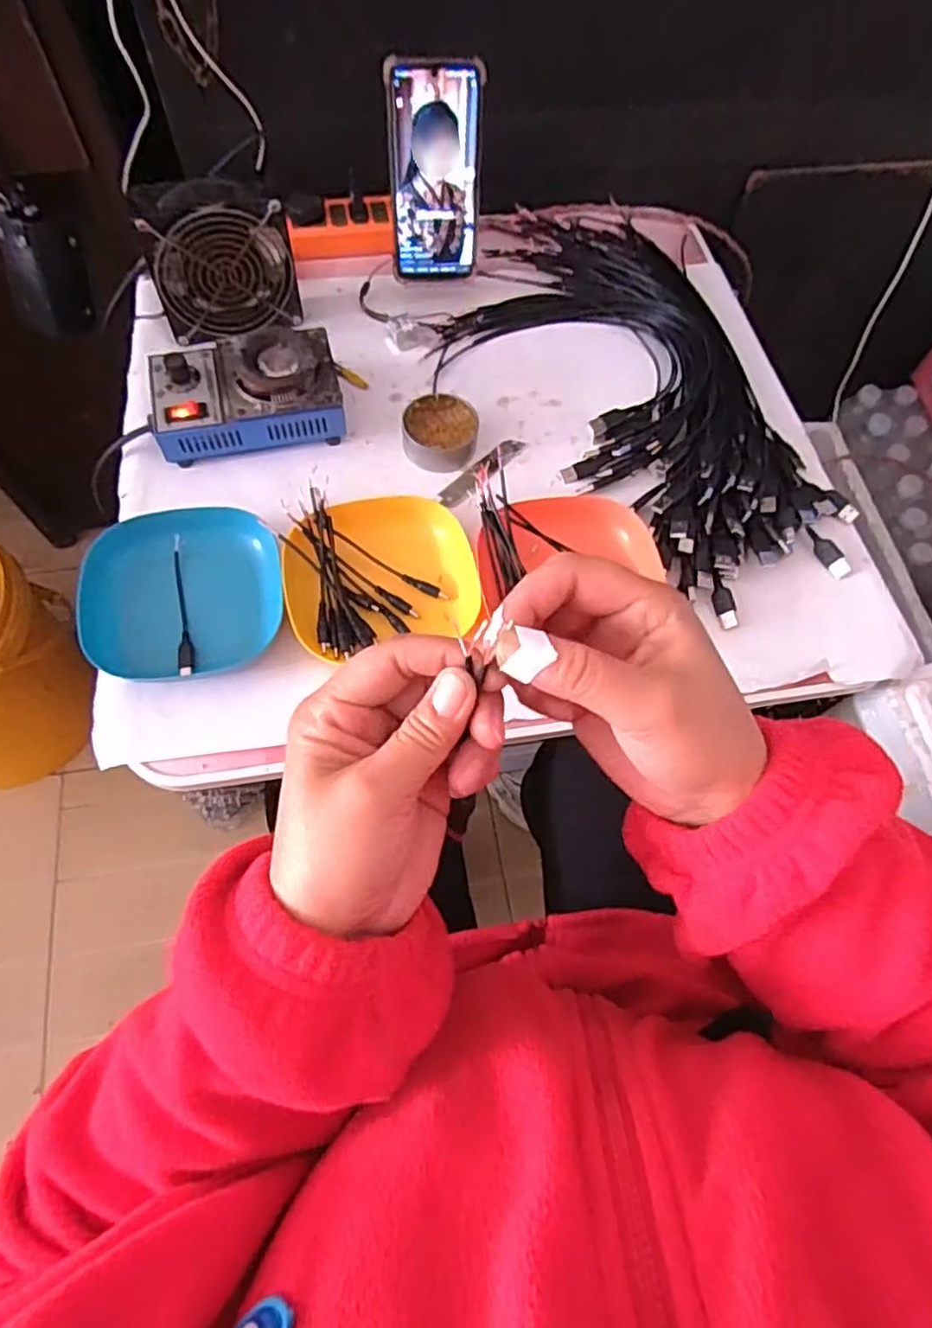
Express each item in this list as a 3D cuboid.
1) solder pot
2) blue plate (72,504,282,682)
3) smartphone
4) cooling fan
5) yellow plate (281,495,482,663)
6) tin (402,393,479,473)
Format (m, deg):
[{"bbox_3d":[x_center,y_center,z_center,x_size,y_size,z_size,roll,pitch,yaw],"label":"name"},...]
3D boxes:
[{"bbox_3d":[-0.183,-0.229,0.568,0.150,0.055,0.094,-13,67,-9],"label":"solder pot"},{"bbox_3d":[-0.206,-0.056,0.499,0.131,0.027,0.134,1,66,-3],"label":"blue plate"},{"bbox_3d":[-0.026,-0.419,0.594,0.077,0.165,0.009,-3,53,-3],"label":"smartphone"},{"bbox_3d":[-0.213,-0.352,0.594,0.119,0.110,0.054,-21,69,-12],"label":"cooling fan"},{"bbox_3d":[-0.067,-0.069,0.521,0.137,0.030,0.116,-16,68,-10],"label":"yellow plate"},{"bbox_3d":[-0.022,-0.199,0.583,0.063,0.024,0.064,1,66,-3],"label":"tin"}]

